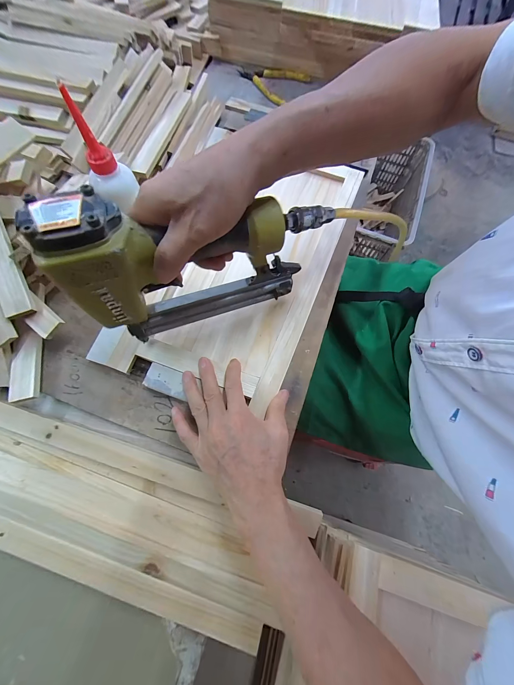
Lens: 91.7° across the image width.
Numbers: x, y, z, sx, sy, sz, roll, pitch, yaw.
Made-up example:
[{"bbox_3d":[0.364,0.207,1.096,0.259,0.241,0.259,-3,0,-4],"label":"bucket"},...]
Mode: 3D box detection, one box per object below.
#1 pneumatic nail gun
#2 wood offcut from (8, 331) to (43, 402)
[{"bbox_3d":[-0.058,-0.077,0.244,0.208,0.169,0.055,-22,74,-8],"label":"pneumatic nail gun"},{"bbox_3d":[-0.278,0.029,0.302,0.032,0.006,0.083,-6,72,-9],"label":"wood offcut"}]

